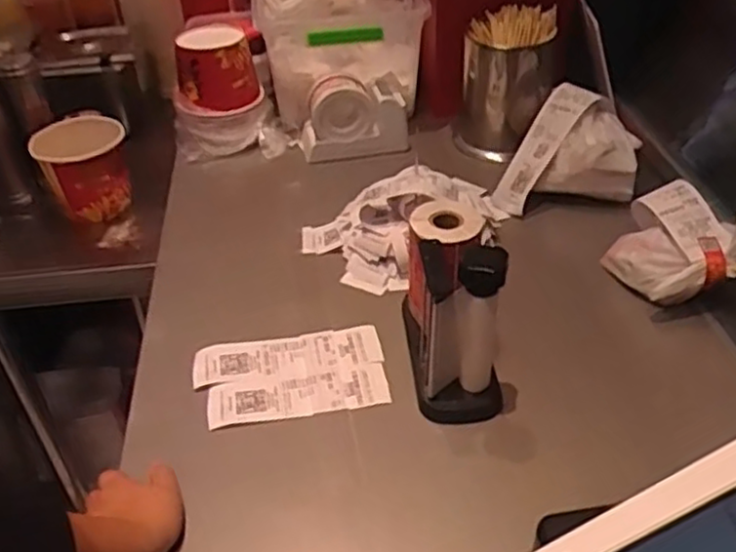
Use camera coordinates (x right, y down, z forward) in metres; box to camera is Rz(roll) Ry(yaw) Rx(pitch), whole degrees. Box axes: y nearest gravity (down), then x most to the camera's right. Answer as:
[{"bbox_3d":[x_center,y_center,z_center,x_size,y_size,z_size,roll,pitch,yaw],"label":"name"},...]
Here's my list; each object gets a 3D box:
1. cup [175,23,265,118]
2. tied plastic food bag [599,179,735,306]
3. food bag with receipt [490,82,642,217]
[{"bbox_3d":[-0.220,-0.298,1.058,0.118,0.107,0.102,-10,40,-8],"label":"cup"},{"bbox_3d":[0.343,-0.040,0.782,0.159,0.117,0.146,10,41,16],"label":"tied plastic food bag"},{"bbox_3d":[0.254,-0.165,0.943,0.171,0.109,0.127,3,40,8],"label":"food bag with receipt"}]

